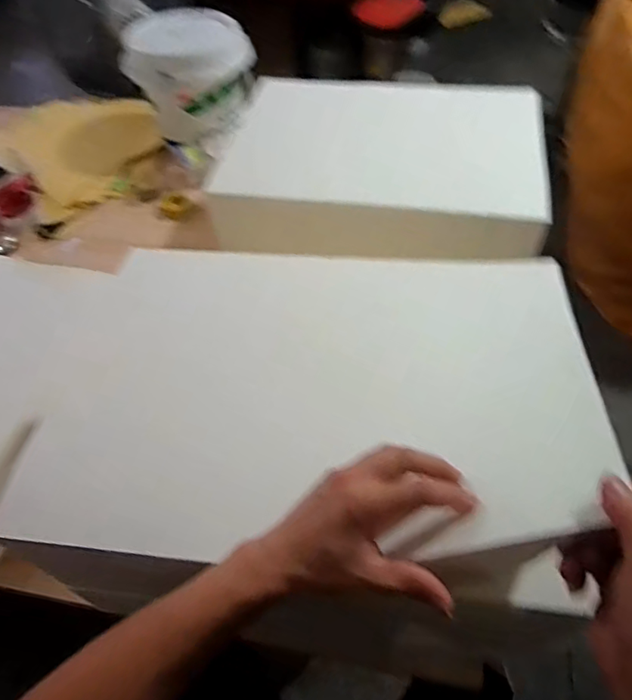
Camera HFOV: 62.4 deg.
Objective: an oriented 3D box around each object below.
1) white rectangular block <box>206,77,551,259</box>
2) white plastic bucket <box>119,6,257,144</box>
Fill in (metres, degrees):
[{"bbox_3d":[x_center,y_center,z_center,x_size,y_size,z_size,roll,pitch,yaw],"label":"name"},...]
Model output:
[{"bbox_3d":[0.125,-0.328,0.942,0.526,0.144,0.410,10,54,11],"label":"white rectangular block"},{"bbox_3d":[-0.294,-0.649,1.240,0.265,0.208,0.254,-2,52,2],"label":"white plastic bucket"}]

